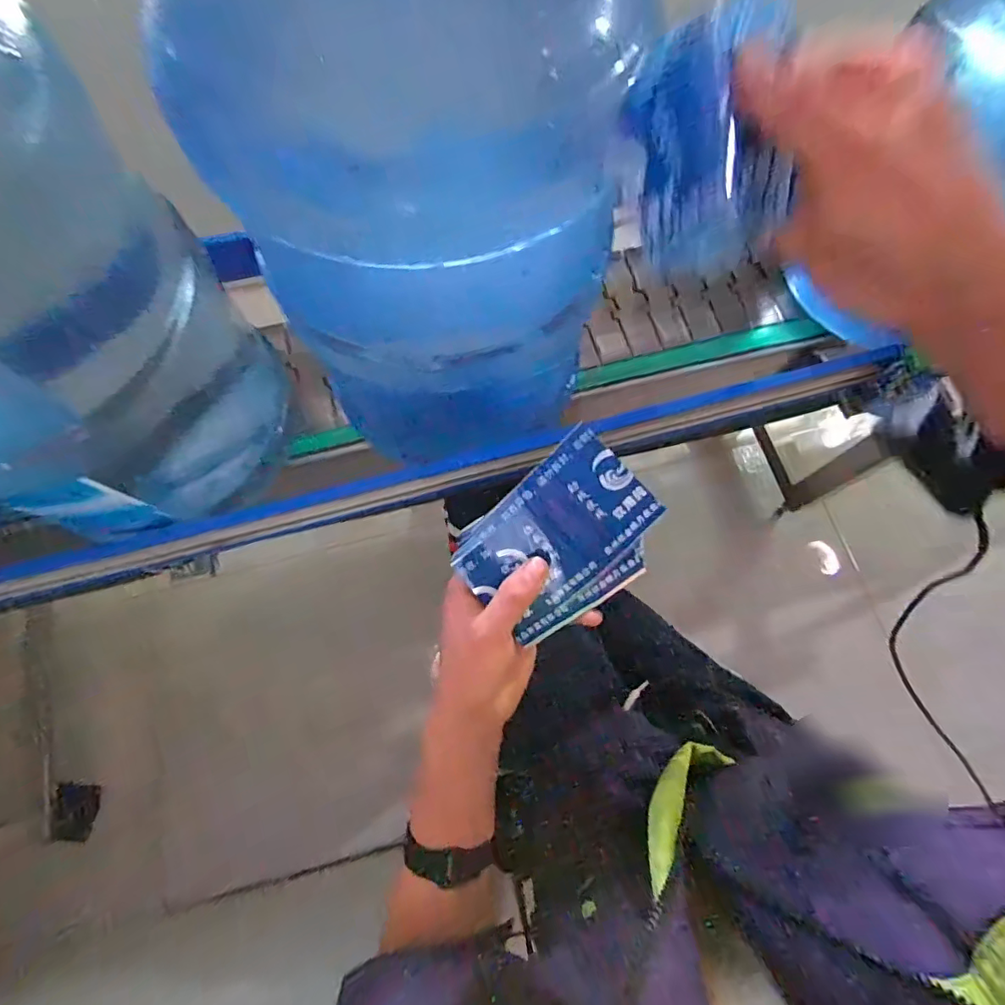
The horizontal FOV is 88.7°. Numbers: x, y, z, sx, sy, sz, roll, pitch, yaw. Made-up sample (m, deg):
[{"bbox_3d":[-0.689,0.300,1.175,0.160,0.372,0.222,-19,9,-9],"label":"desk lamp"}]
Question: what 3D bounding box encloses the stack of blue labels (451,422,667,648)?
[{"bbox_3d":[0.036,0.025,0.323,0.121,0.009,0.090,-43,97,9],"label":"stack of blue labels"}]

